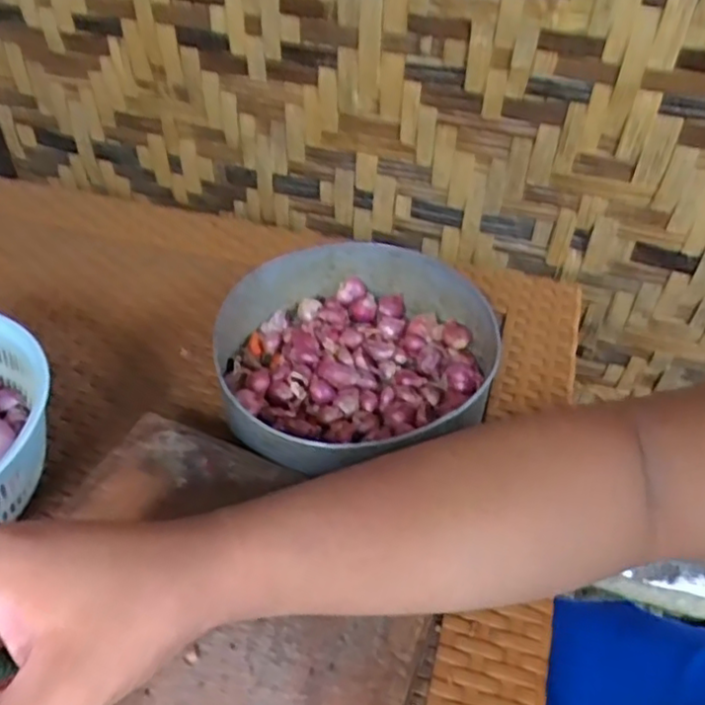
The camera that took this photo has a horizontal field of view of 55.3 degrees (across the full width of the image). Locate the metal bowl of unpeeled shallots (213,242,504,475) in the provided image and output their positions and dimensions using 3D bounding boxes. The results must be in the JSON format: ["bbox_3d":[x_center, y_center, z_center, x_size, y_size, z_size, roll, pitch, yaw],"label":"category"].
[{"bbox_3d":[0.008,0.006,0.483,0.183,0.070,0.194,1,45,-1],"label":"metal bowl of unpeeled shallots"}]

